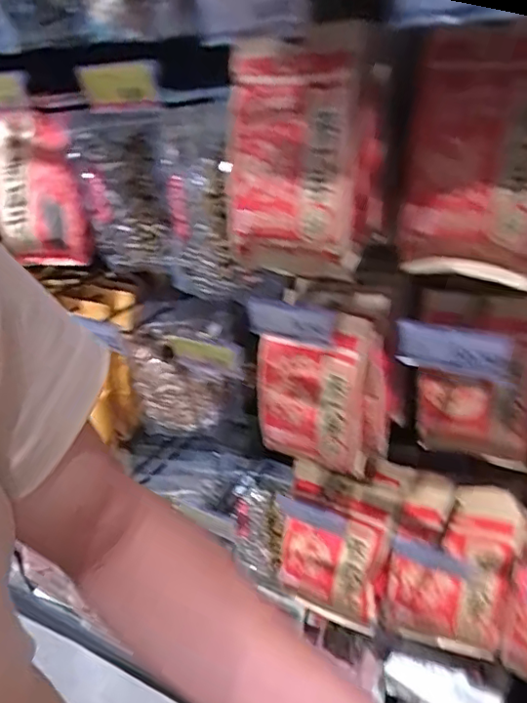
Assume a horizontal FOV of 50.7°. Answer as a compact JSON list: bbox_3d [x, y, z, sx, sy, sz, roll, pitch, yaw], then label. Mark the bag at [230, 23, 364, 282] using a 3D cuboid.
[{"bbox_3d":[0.027,-0.186,0.540,0.135,0.222,0.044,14,19,27],"label":"bag"}]

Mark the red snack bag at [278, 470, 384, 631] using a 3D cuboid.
[{"bbox_3d":[0.116,0.289,0.873,0.162,0.256,0.056,16,13,27],"label":"red snack bag"}]

